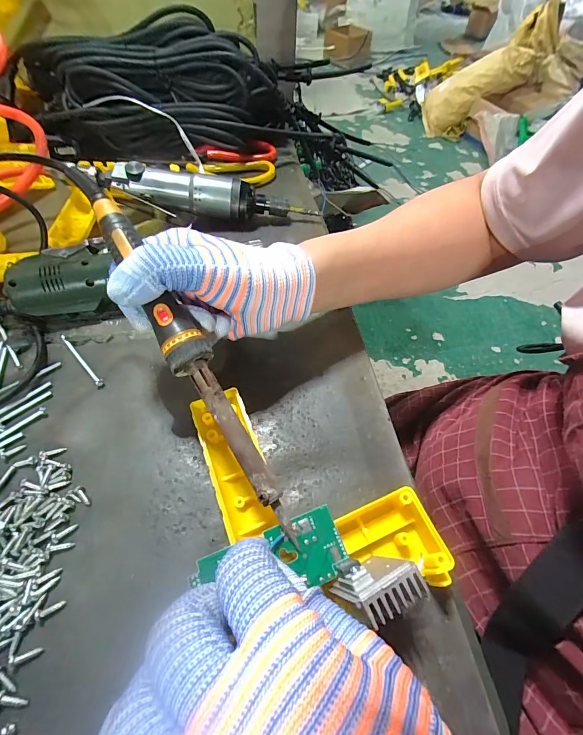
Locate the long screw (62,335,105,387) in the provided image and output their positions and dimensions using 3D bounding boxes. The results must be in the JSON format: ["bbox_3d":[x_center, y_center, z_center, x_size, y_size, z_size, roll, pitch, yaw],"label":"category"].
[{"bbox_3d":[-0.166,-0.007,0.272,0.005,0.004,0.064,-37,66,-25],"label":"long screw"}]

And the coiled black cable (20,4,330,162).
[{"bbox_3d":[-0.153,-0.344,0.433,0.341,0.106,0.134,-5,56,-6],"label":"coiled black cable"}]

